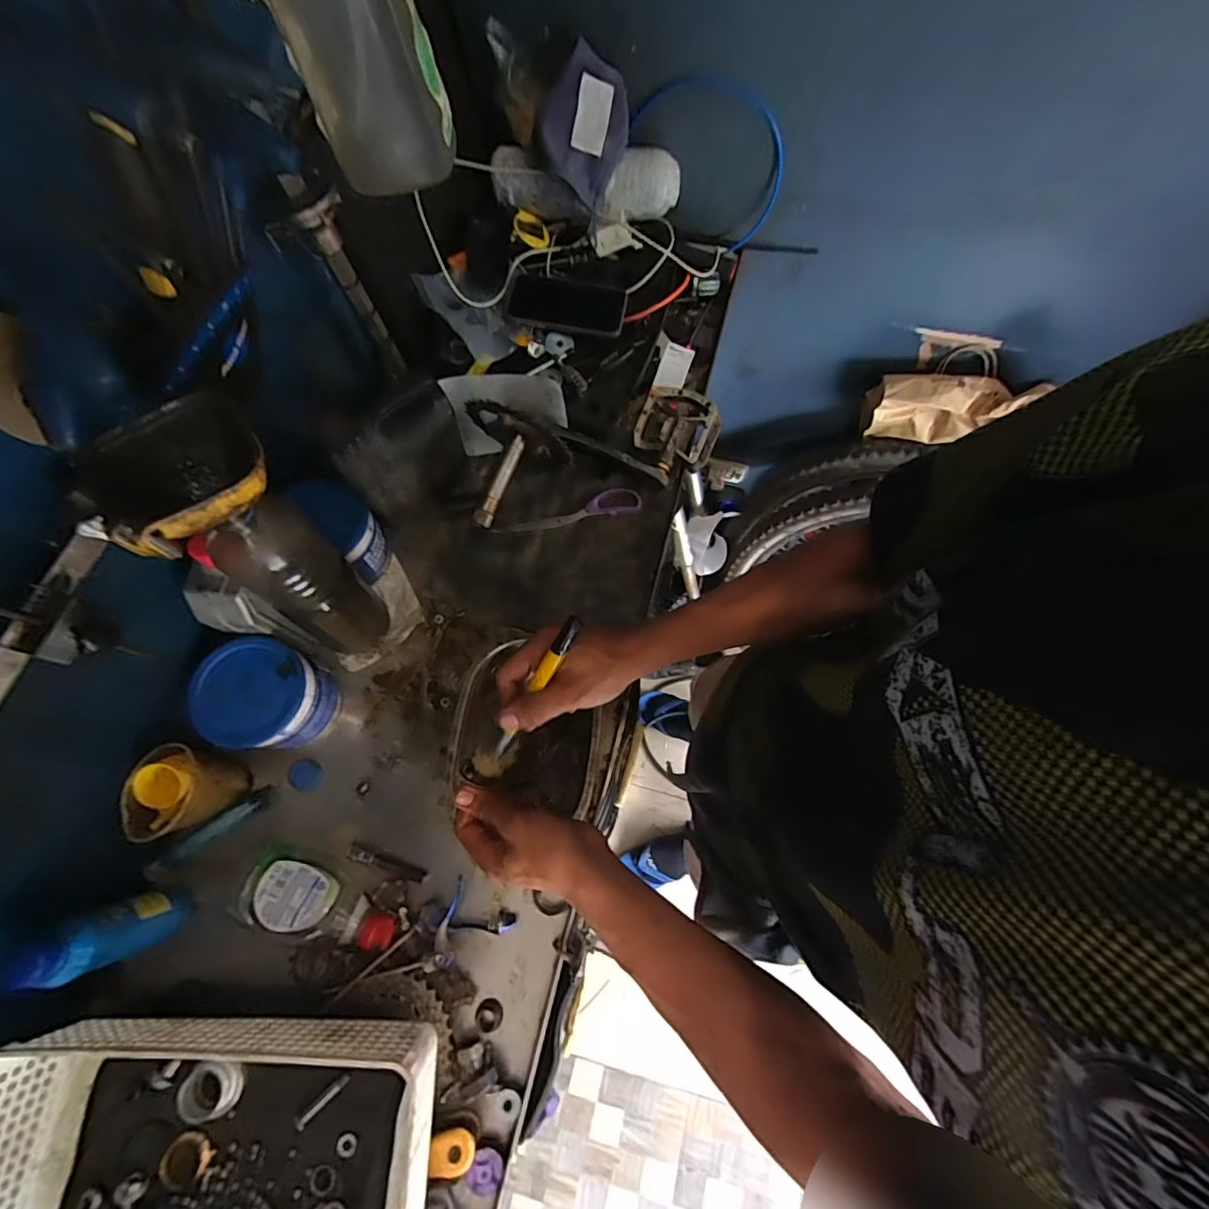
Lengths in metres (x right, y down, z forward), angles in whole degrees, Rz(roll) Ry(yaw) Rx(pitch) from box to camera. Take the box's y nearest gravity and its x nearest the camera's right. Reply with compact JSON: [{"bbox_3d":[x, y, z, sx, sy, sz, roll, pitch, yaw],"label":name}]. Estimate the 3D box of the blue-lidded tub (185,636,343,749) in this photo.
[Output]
[{"bbox_3d":[-0.341,0.097,0.535,0.094,0.107,0.099,0,71,-1],"label":"blue-lidded tub"}]

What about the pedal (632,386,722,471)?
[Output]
[{"bbox_3d":[0.096,-0.231,0.670,0.102,0.031,0.091,19,72,5],"label":"pedal"}]

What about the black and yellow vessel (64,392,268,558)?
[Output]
[{"bbox_3d":[-0.278,-0.078,0.340,0.112,0.043,0.096,-42,77,-13],"label":"black and yellow vessel"}]

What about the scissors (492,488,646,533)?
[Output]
[{"bbox_3d":[-0.046,-0.118,0.658,0.187,0.006,0.036,-12,72,-5],"label":"scissors"}]

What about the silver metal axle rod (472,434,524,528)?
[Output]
[{"bbox_3d":[-0.123,-0.150,0.615,0.019,0.024,0.121,22,72,6],"label":"silver metal axle rod"}]

